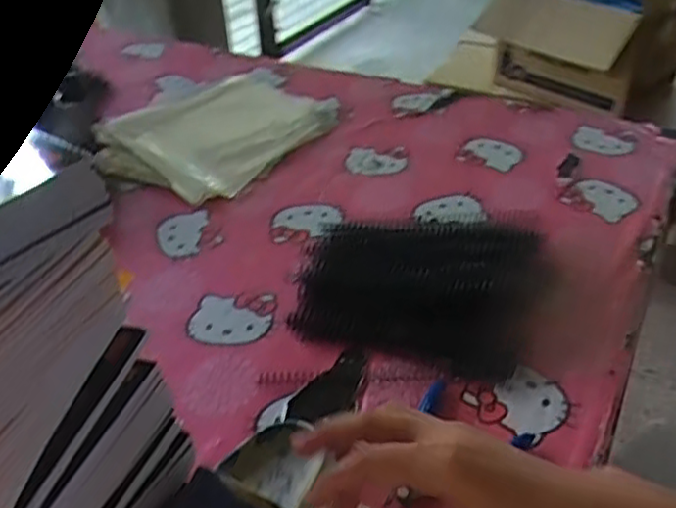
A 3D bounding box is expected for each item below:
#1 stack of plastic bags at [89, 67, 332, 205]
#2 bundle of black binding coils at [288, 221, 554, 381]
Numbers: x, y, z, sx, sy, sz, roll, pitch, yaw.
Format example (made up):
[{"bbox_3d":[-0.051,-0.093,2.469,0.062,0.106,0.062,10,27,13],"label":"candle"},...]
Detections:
[{"bbox_3d":[-0.142,-0.166,0.900,0.193,0.054,0.276,27,47,33],"label":"stack of plastic bags"},{"bbox_3d":[0.079,0.020,0.653,0.221,0.041,0.188,11,40,18],"label":"bundle of black binding coils"}]

